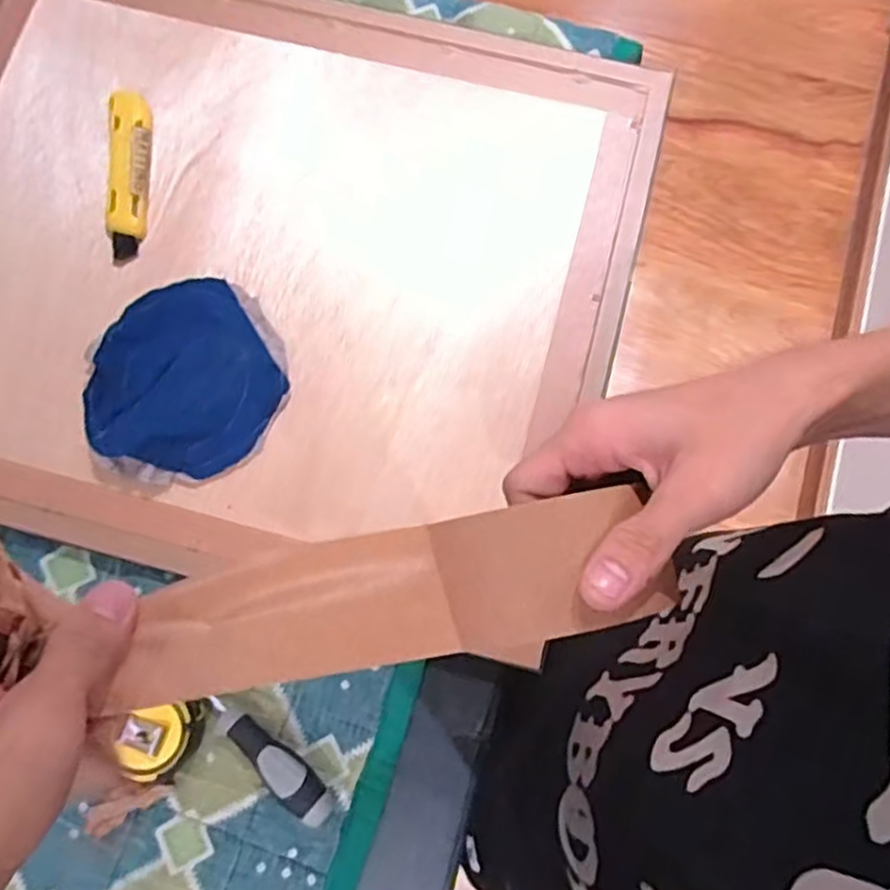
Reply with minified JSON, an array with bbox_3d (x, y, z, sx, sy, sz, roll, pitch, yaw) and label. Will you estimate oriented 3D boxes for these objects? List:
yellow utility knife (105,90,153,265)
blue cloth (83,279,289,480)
[{"bbox_3d":[-0.260,-0.223,0.604,0.035,0.020,0.148,-2,77,-1],"label":"yellow utility knife"},{"bbox_3d":[-0.196,-0.054,0.564,0.136,0.019,0.146,17,78,3],"label":"blue cloth"}]

